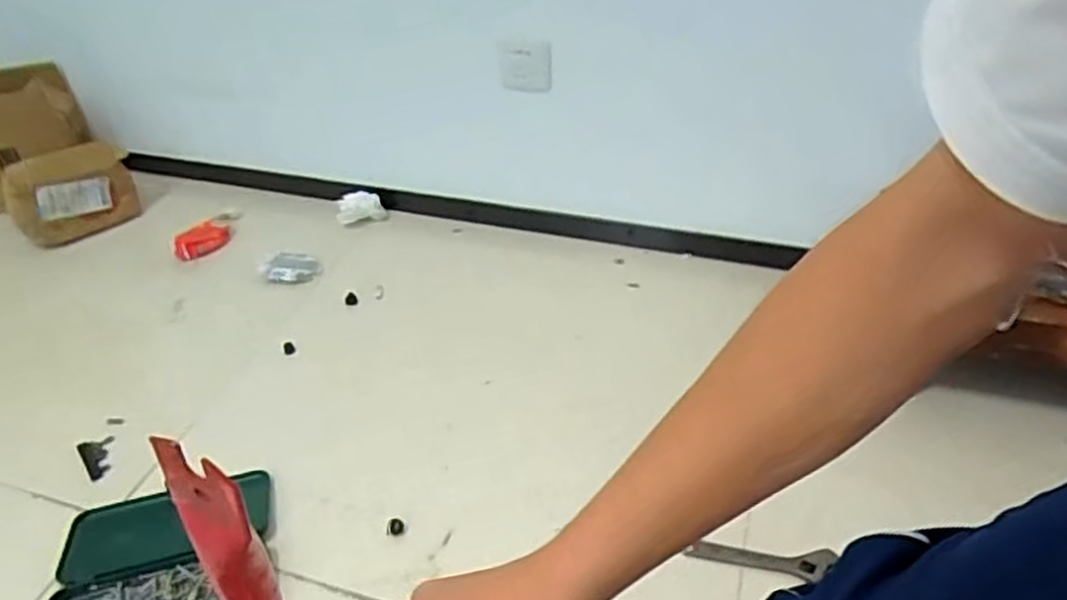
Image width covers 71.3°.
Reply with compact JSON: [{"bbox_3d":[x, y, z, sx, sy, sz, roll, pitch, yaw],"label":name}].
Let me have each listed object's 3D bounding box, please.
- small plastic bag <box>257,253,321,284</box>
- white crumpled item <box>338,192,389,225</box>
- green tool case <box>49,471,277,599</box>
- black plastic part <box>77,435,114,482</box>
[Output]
[{"bbox_3d":[-0.444,-0.059,1.355,0.103,0.029,0.057,-9,39,-7],"label":"small plastic bag"},{"bbox_3d":[-0.346,-0.186,1.486,0.097,0.050,0.056,-5,38,-2],"label":"white crumpled item"},{"bbox_3d":[-0.453,0.329,0.908,0.243,0.035,0.237,-12,39,-11],"label":"green tool case"},{"bbox_3d":[-0.616,0.221,1.058,0.043,0.008,0.071,-27,44,-28],"label":"black plastic part"}]

